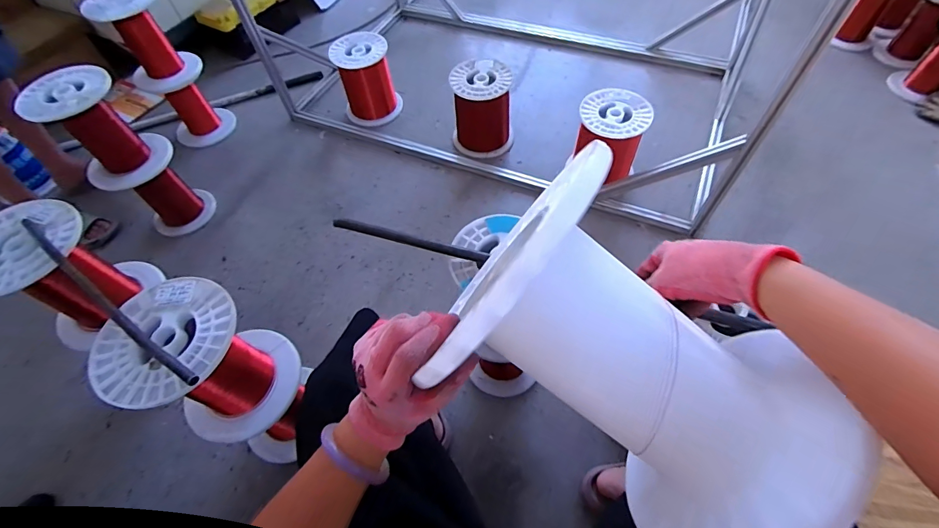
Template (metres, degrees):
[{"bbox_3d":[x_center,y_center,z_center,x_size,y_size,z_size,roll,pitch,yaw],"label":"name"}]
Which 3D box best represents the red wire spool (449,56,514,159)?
[{"bbox_3d":[0.041,-0.519,1.387,0.193,0.247,0.187,-4,57,1],"label":"red wire spool"}]

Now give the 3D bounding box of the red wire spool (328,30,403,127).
[{"bbox_3d":[-0.386,-0.695,1.546,0.202,0.242,0.249,-17,58,-7],"label":"red wire spool"}]

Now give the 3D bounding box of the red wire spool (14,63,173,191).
[{"bbox_3d":[-0.973,-0.355,1.084,0.205,0.265,0.203,-2,57,3],"label":"red wire spool"}]

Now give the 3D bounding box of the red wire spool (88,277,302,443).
[{"bbox_3d":[-0.443,0.169,0.704,0.205,0.235,0.198,-2,57,3],"label":"red wire spool"}]

